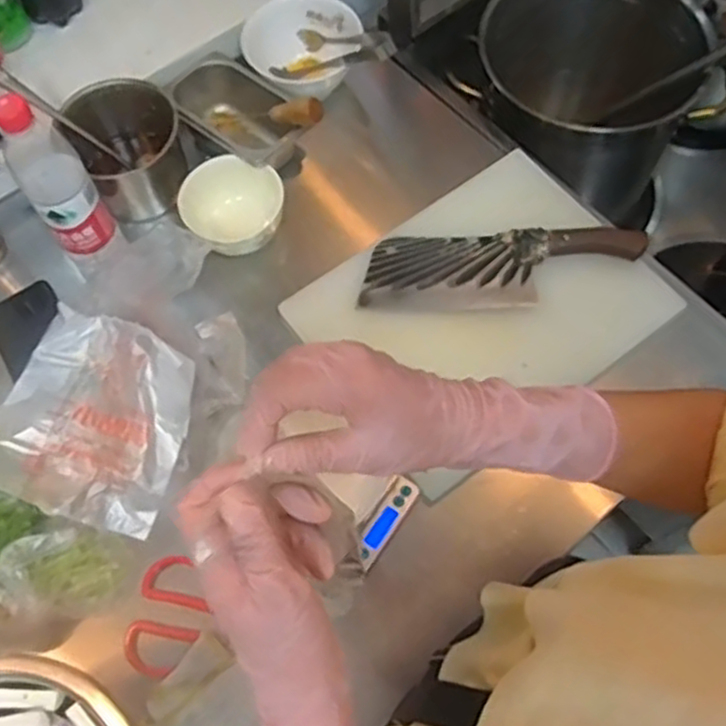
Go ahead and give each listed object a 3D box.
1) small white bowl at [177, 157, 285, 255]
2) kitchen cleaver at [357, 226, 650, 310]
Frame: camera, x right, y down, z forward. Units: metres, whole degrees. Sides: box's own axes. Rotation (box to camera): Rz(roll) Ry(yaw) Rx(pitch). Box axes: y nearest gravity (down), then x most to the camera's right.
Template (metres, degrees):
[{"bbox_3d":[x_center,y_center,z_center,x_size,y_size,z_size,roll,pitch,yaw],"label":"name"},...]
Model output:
[{"bbox_3d":[-0.140,-0.169,0.809,0.111,0.049,0.105,-20,66,-7],"label":"small white bowl"},{"bbox_3d":[0.147,-0.102,0.784,0.288,0.032,0.085,-2,65,1],"label":"kitchen cleaver"}]

